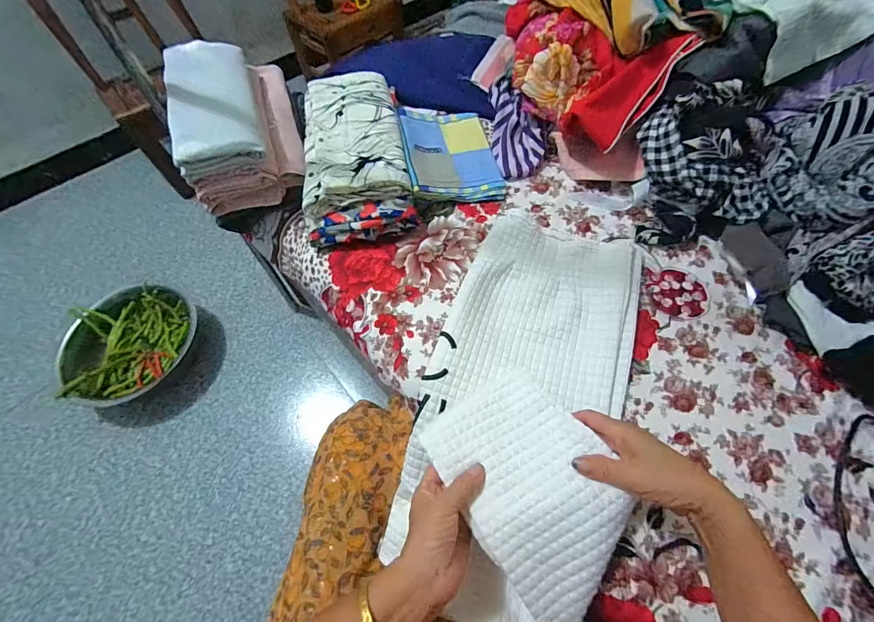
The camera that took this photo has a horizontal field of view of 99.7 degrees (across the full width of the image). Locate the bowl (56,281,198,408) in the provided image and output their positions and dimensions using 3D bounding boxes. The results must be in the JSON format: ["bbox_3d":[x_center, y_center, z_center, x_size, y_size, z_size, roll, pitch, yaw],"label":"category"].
[{"bbox_3d":[-0.755,0.070,0.930,0.301,0.086,0.255,-28,64,-13],"label":"bowl"}]

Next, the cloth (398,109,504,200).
[{"bbox_3d":[0.020,-0.258,0.599,0.145,0.015,0.188,-4,66,-14],"label":"cloth"}]

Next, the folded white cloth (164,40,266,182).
[{"bbox_3d":[-0.320,-0.298,0.528,0.107,0.046,0.224,-16,62,-7],"label":"folded white cloth"}]

